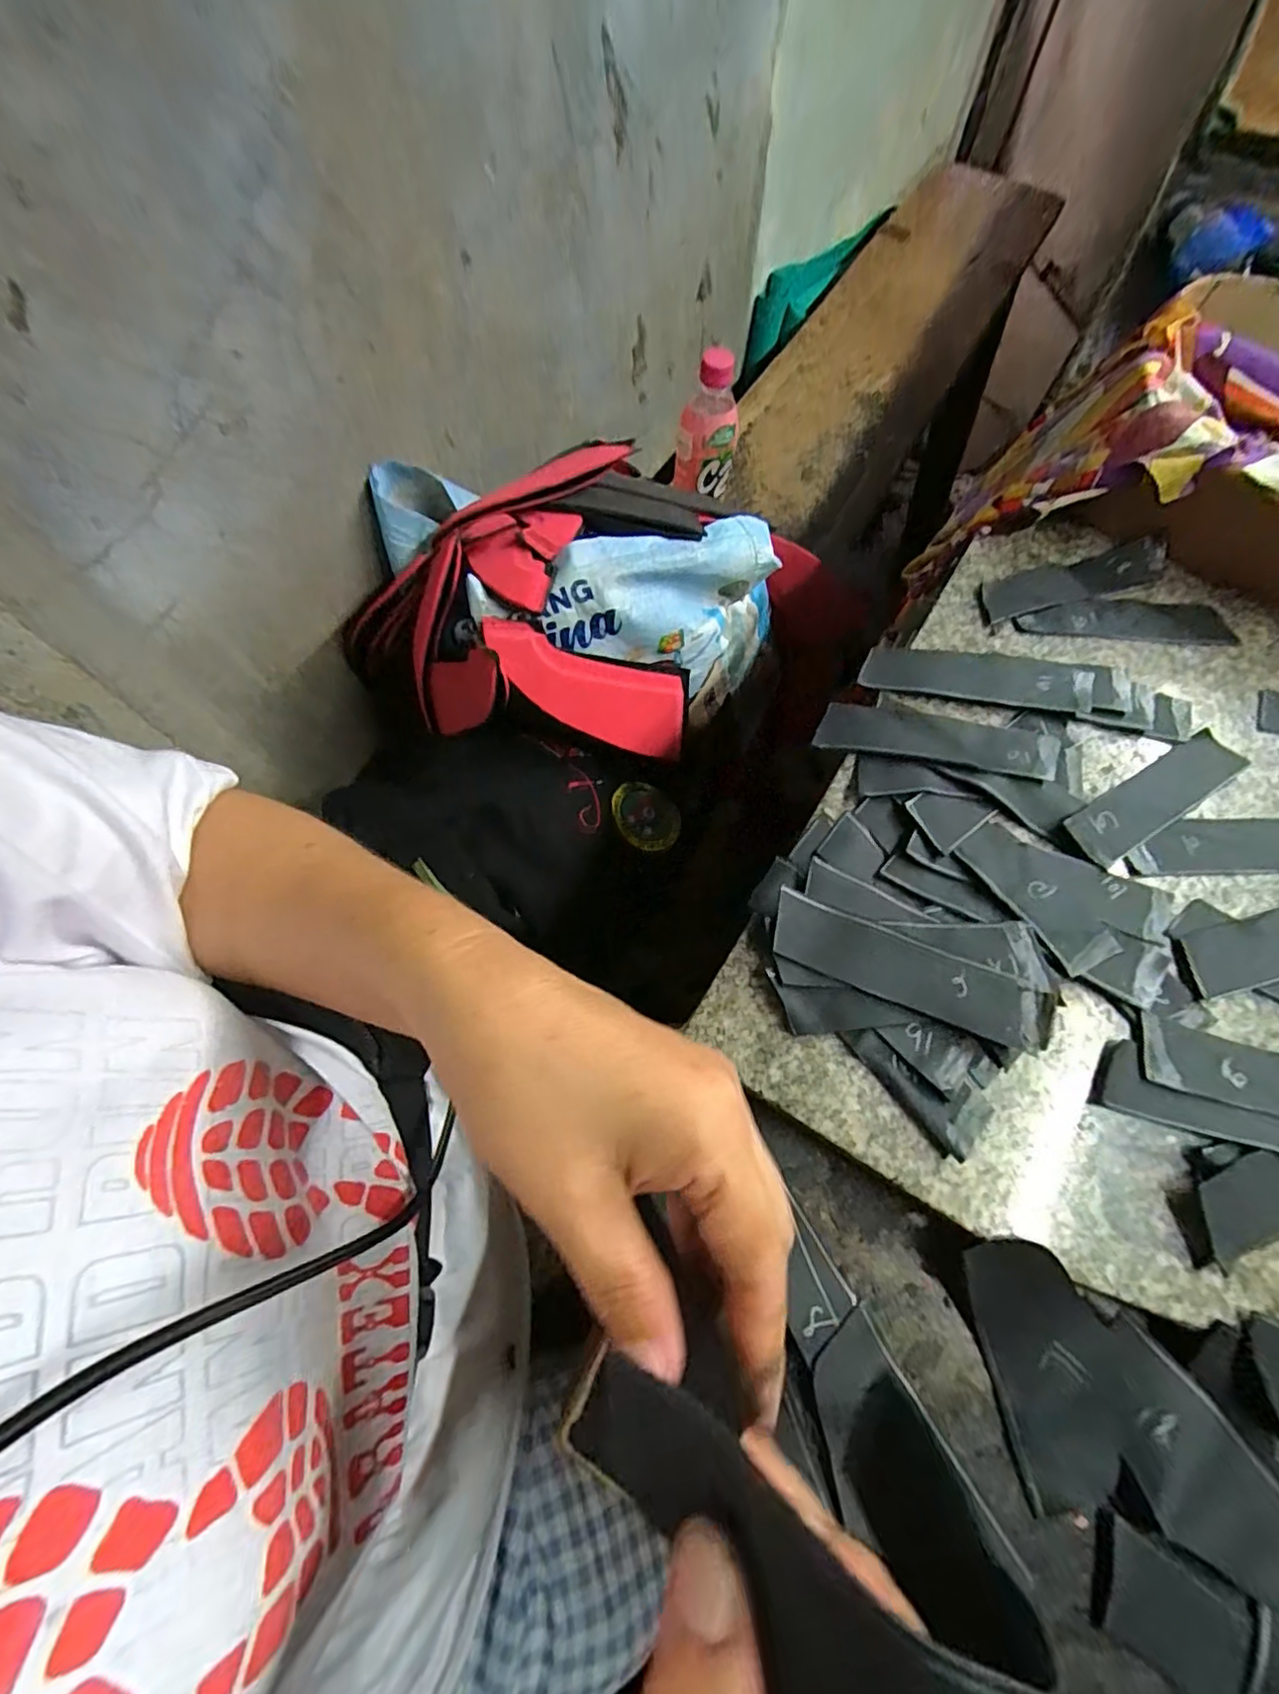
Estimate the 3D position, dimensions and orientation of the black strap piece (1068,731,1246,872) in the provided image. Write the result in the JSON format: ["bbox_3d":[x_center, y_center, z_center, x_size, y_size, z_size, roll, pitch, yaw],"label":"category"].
[{"bbox_3d":[0.261,-0.026,0.316,0.112,0.004,0.028,-28,74,-15],"label":"black strap piece"}]

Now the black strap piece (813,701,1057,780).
[{"bbox_3d":[0.153,-0.056,0.322,0.117,0.007,0.030,11,68,4],"label":"black strap piece"}]

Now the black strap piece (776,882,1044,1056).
[{"bbox_3d":[0.114,0.053,0.271,0.114,0.006,0.030,22,74,10],"label":"black strap piece"}]

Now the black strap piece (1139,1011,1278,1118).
[{"bbox_3d":[0.274,0.100,0.262,0.120,0.005,0.031,15,60,9],"label":"black strap piece"}]

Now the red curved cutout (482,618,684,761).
[{"bbox_3d":[-0.038,-0.122,0.503,0.175,0.031,0.065,12,97,-28],"label":"red curved cutout"}]

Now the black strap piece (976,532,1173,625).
[{"bbox_3d":[0.258,-0.159,0.370,0.124,0.004,0.030,-15,68,-6],"label":"black strap piece"}]

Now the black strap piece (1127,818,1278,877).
[{"bbox_3d":[0.303,-0.001,0.310,0.126,0.005,0.029,-2,67,-1],"label":"black strap piece"}]

